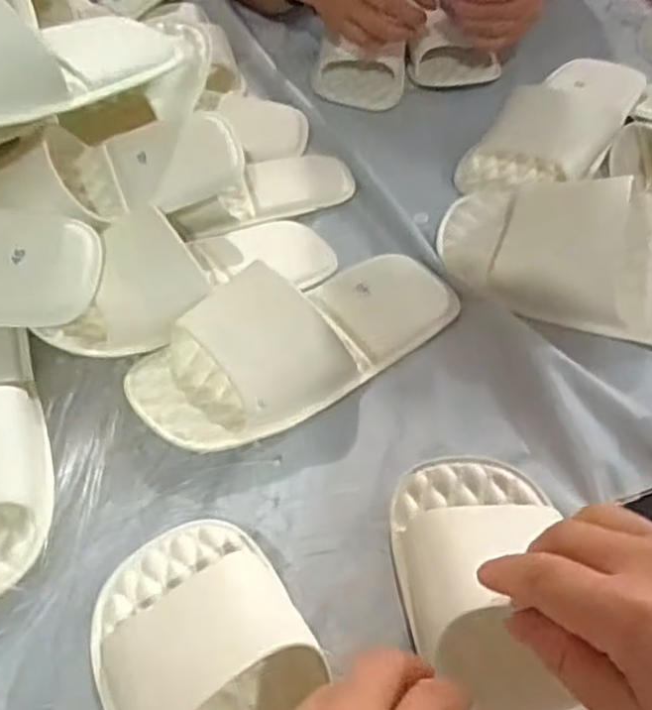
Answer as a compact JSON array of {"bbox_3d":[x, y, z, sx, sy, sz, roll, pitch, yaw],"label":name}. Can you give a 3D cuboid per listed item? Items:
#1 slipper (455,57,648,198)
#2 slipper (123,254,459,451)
[{"bbox_3d":[0.214,-0.221,0.664,0.118,0.052,0.241,23,51,17],"label":"slipper"},{"bbox_3d":[-0.012,-0.017,0.474,0.239,0.056,0.102,-28,55,-25],"label":"slipper"}]

